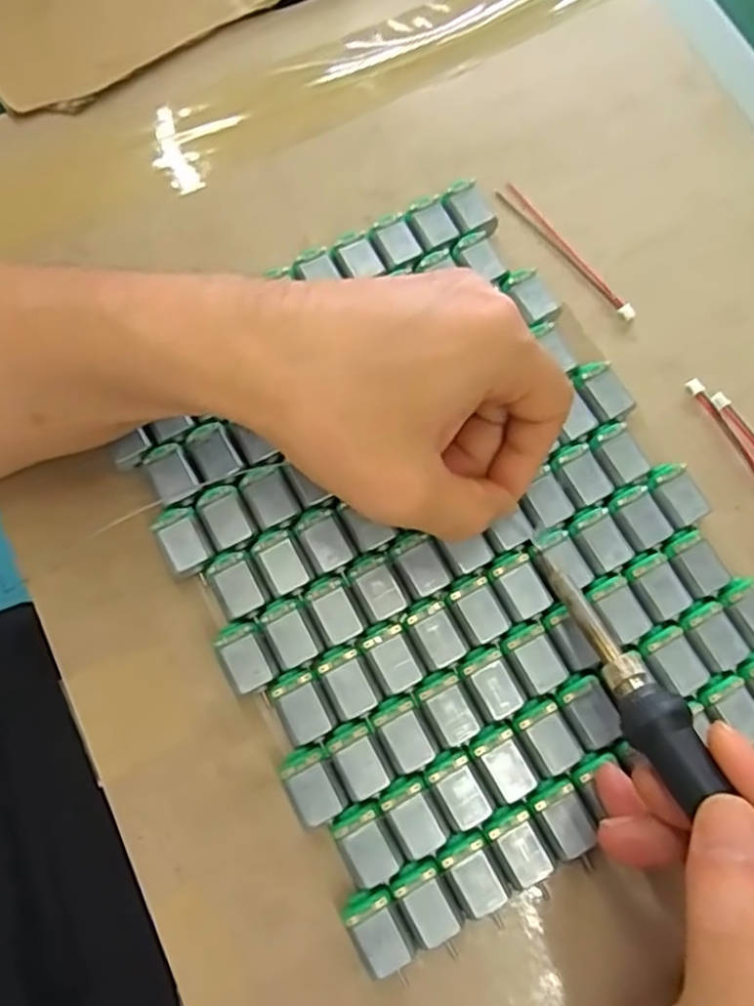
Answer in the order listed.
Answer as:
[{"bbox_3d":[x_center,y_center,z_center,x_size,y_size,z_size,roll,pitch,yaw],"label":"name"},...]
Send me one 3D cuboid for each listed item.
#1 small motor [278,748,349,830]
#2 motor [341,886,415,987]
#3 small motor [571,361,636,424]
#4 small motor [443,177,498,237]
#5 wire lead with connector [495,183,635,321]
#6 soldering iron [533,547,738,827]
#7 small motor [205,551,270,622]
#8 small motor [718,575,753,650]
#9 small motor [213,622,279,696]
[{"bbox_3d":[-0.023,0.106,0.267,0.018,0.016,0.027,-24,77,-6],"label":"small motor"},{"bbox_3d":[0.001,0.154,0.253,0.019,0.014,0.030,-24,77,-6],"label":"motor"},{"bbox_3d":[0.097,-0.047,0.310,0.019,0.016,0.026,-28,77,-7],"label":"small motor"},{"bbox_3d":[0.042,-0.136,0.334,0.019,0.016,0.025,-30,77,-8],"label":"small motor"},{"bbox_3d":[0.091,-0.121,0.336,0.011,0.004,0.090,-38,79,-10],"label":"wire lead with connector"},{"bbox_3d":[0.101,0.092,0.210,0.018,0.014,0.207,-22,51,-6],"label":"soldering iron"},{"bbox_3d":[-0.056,0.035,0.289,0.019,0.019,0.026,-27,77,-7],"label":"small motor"},{"bbox_3d":[0.149,0.044,0.285,0.020,0.014,0.026,-27,77,-7],"label":"small motor"},{"bbox_3d":[-0.051,0.062,0.281,0.018,0.018,0.027,-25,77,-7],"label":"small motor"}]

